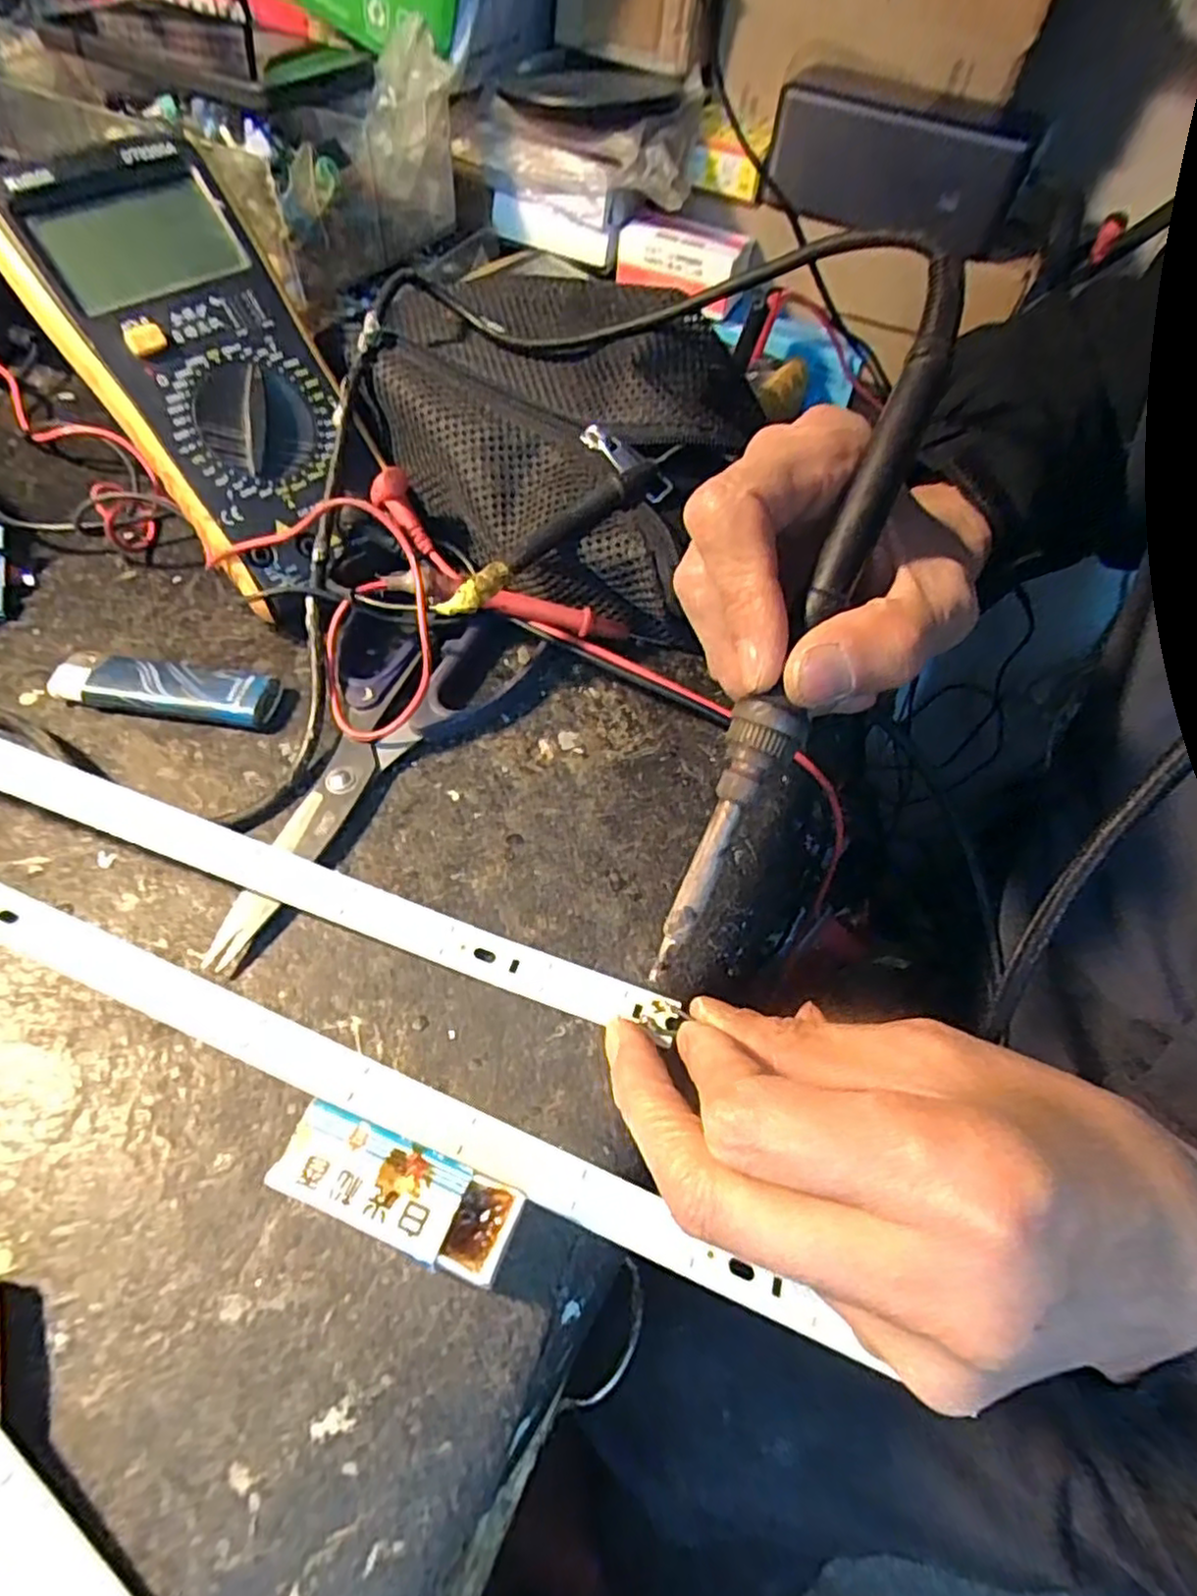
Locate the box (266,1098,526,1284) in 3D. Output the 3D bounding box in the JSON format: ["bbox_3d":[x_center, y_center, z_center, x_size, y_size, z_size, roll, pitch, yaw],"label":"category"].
[{"bbox_3d":[-0.050,0.100,0.180,0.060,0.019,0.022,21,57,10],"label":"box"}]

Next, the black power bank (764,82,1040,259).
[{"bbox_3d":[0.148,-0.321,0.359,0.124,0.046,0.022,21,58,10],"label":"black power bank"}]

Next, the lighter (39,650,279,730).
[{"bbox_3d":[-0.167,-0.042,0.272,0.083,0.012,0.022,8,56,1],"label":"lighter"}]

